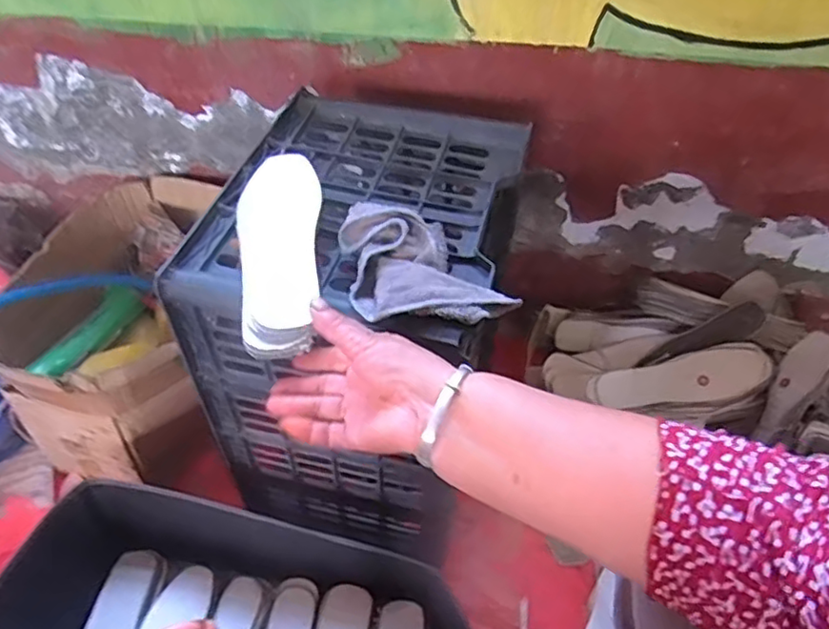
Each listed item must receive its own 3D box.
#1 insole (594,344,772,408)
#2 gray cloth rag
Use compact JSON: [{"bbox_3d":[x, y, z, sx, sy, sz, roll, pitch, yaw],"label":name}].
[{"bbox_3d":[0.388,0.097,0.909,0.247,0.013,0.072,-11,87,0],"label":"insole"},{"bbox_3d":[0.000,-0.041,0.518,0.110,0.045,0.133,-17,49,-16],"label":"gray cloth rag"}]

